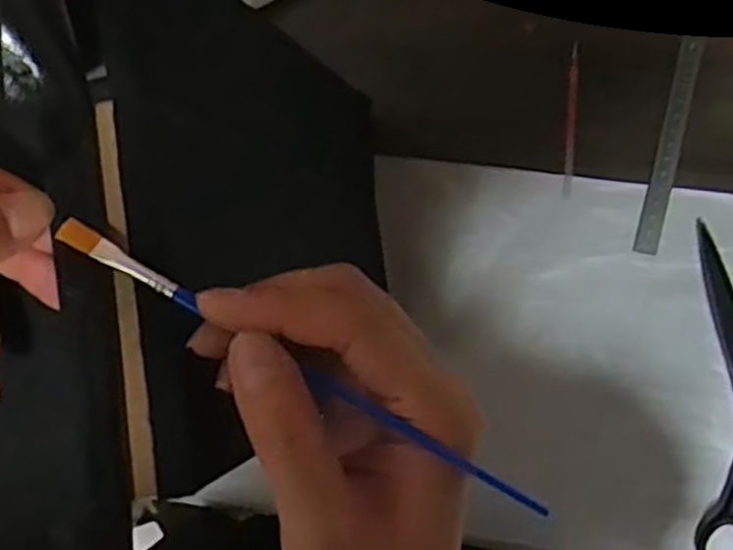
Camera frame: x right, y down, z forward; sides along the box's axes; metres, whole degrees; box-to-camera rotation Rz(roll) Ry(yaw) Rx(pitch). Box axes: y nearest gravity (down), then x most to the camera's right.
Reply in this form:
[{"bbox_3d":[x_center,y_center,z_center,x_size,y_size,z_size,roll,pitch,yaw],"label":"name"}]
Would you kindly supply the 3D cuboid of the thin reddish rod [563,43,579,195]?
[{"bbox_3d":[0.141,-0.106,0.536,0.007,0.005,0.105,2,89,10],"label":"thin reddish rod"}]

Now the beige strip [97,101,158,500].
[{"bbox_3d":[-0.075,0.008,0.243,0.006,0.005,0.122,-7,89,12],"label":"beige strip"}]

